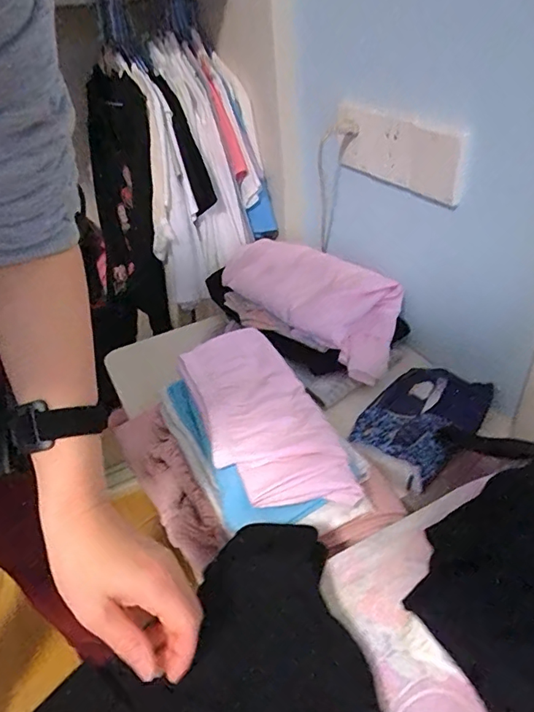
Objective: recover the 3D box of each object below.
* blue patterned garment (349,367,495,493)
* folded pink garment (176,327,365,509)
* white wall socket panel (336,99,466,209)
[{"bbox_3d":[0.201,0.077,0.650,0.185,0.032,0.135,-32,44,-30],"label":"blue patterned garment"},{"bbox_3d":[-0.009,0.063,0.585,0.139,0.052,0.276,-18,39,-15],"label":"folded pink garment"},{"bbox_3d":[0.170,-0.272,0.652,0.020,0.094,0.230,-22,40,-20],"label":"white wall socket panel"}]

